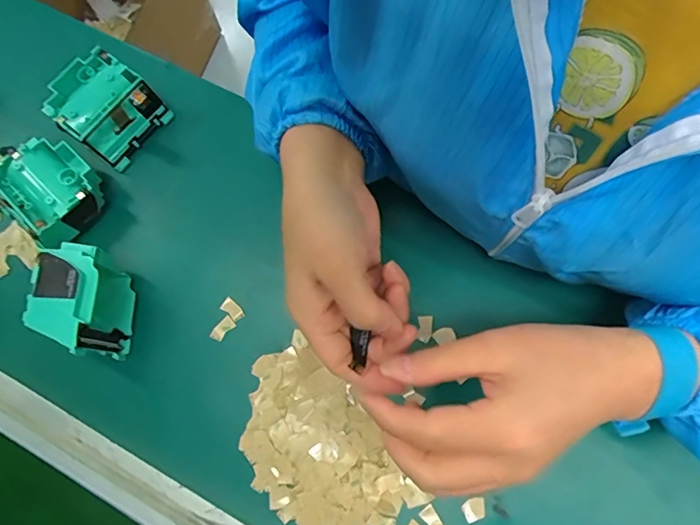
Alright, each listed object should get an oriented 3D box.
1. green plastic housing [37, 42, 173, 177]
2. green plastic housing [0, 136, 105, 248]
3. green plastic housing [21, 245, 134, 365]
[{"bbox_3d":[-0.206,-0.129,0.408,0.073,0.044,0.070,36,76,10],"label":"green plastic housing"},{"bbox_3d":[-0.239,-0.059,0.390,0.067,0.040,0.076,-40,77,-12],"label":"green plastic housing"},{"bbox_3d":[-0.191,0.029,0.354,0.038,0.073,0.072,5,73,1],"label":"green plastic housing"}]

